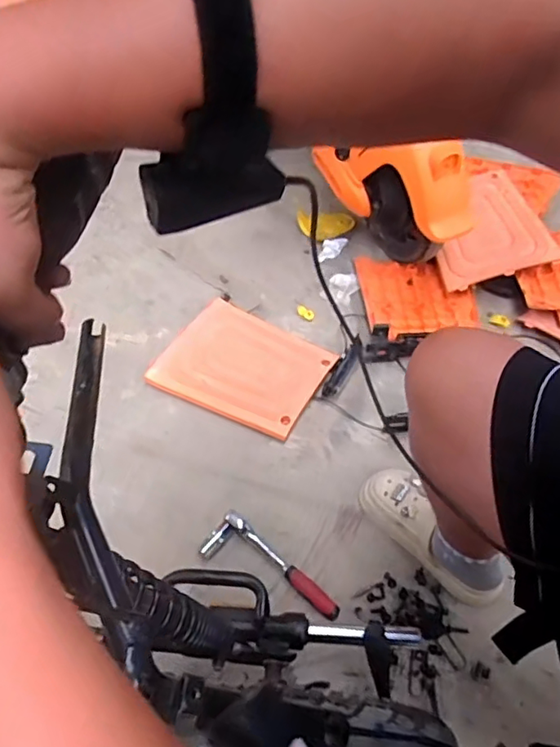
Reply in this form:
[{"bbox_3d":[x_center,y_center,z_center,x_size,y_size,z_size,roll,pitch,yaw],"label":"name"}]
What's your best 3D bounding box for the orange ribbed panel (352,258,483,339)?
[{"bbox_3d":[0.311,-0.189,1.275,0.239,0.034,0.262,-4,52,-4],"label":"orange ribbed panel"}]

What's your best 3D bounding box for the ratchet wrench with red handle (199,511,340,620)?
[{"bbox_3d":[-0.021,0.331,0.909,0.242,0.026,0.089,35,59,24],"label":"ratchet wrench with red handle"}]

